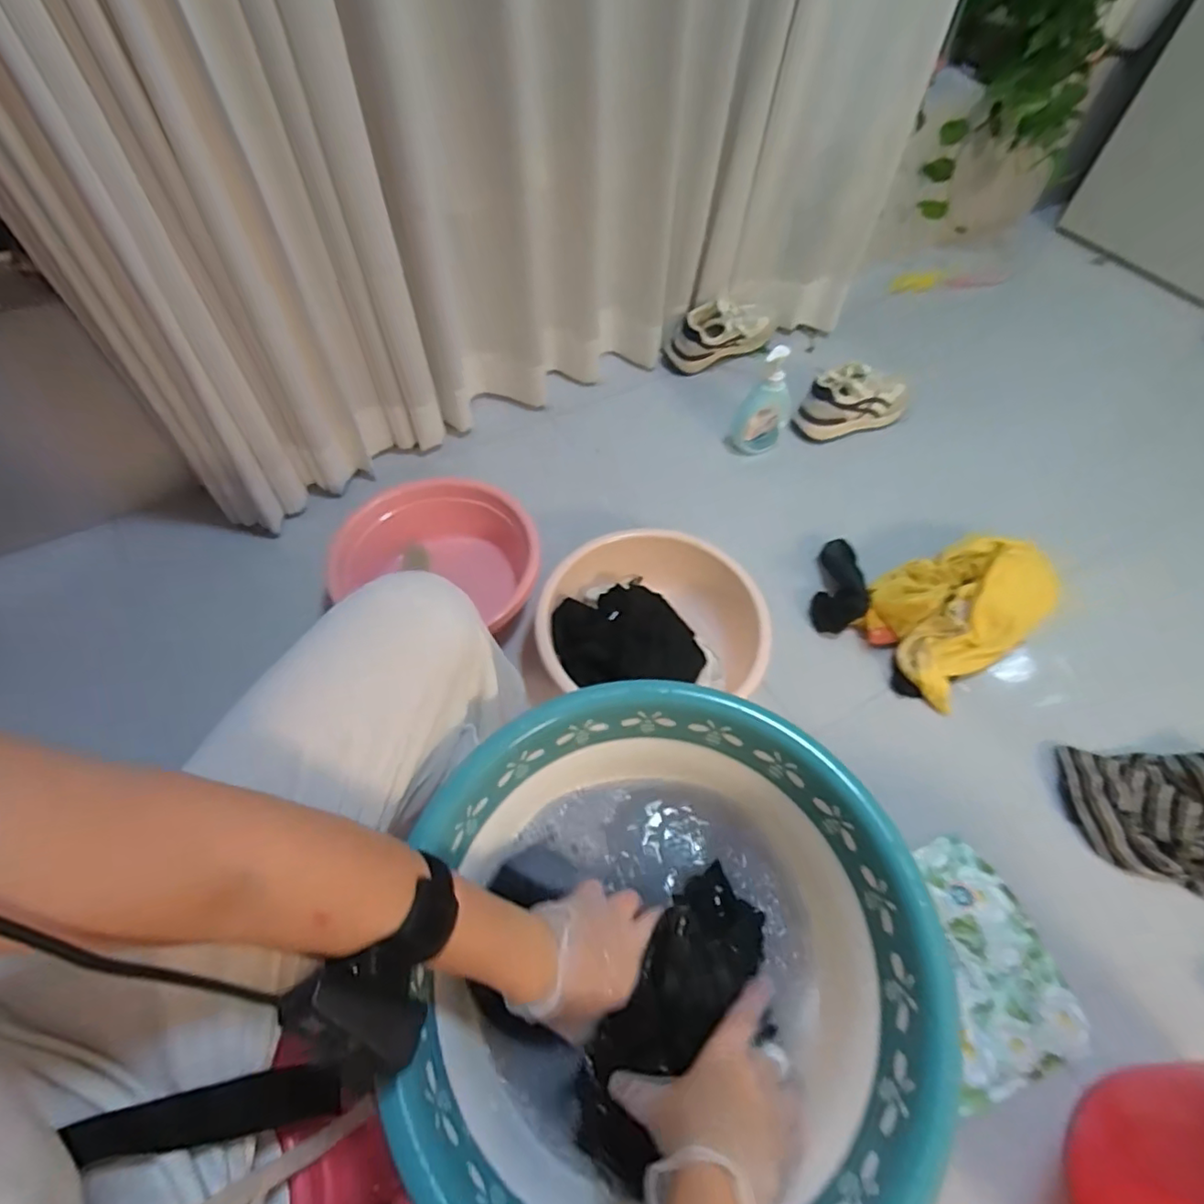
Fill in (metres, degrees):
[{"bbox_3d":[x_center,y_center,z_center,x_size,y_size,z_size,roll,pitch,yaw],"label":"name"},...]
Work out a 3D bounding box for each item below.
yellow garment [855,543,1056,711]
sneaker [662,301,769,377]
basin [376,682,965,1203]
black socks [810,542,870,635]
[{"bbox_3d":[0.562,0.007,0.971,0.299,0.119,0.198,-34,63,-22],"label":"yellow garment"},{"bbox_3d":[0.251,-0.579,1.317,0.233,0.119,0.085,-29,62,-20],"label":"sneaker"},{"bbox_3d":[0.042,0.253,0.449,0.326,0.123,0.358,1,56,-1],"label":"basin"},{"bbox_3d":[0.396,-0.027,1.011,0.075,0.061,0.160,14,57,7],"label":"black socks"}]

